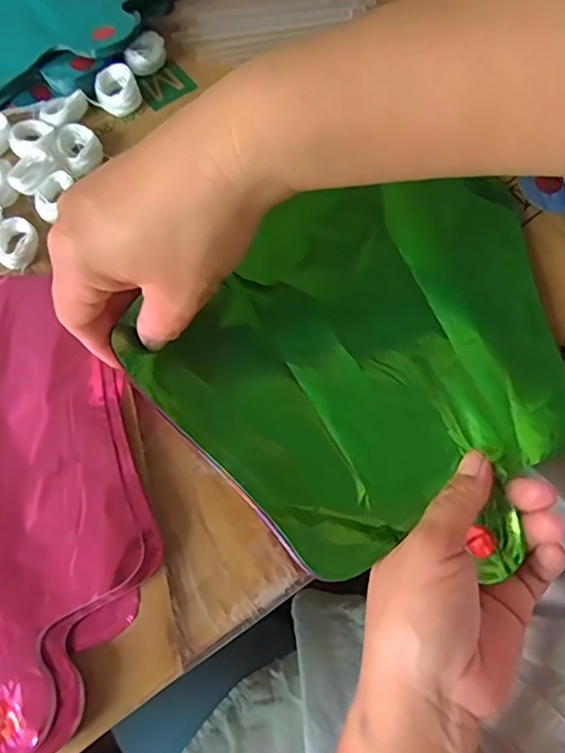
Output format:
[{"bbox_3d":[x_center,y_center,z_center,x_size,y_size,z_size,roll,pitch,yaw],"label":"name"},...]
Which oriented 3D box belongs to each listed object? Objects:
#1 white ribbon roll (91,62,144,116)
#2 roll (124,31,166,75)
[{"bbox_3d":[-0.105,-0.181,0.352,0.028,0.015,0.030,0,71,1],"label":"white ribbon roll"},{"bbox_3d":[-0.089,-0.211,0.362,0.026,0.010,0.029,-13,71,-3],"label":"roll"}]

